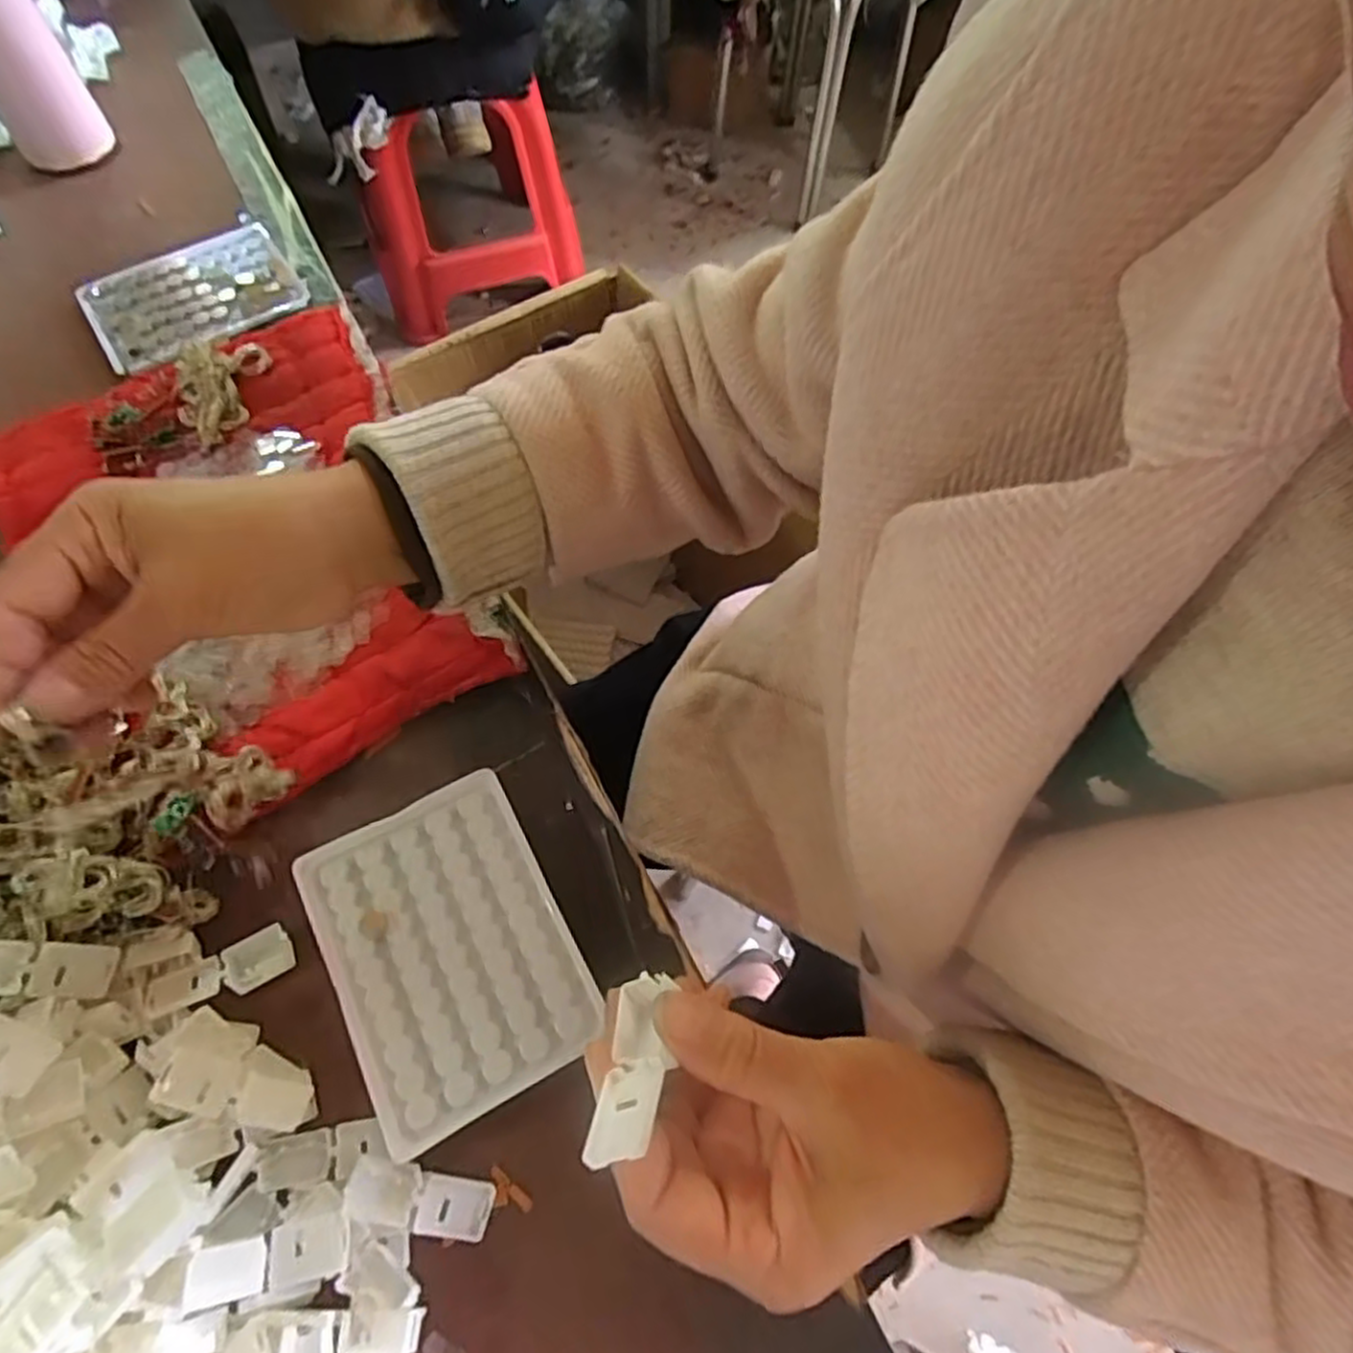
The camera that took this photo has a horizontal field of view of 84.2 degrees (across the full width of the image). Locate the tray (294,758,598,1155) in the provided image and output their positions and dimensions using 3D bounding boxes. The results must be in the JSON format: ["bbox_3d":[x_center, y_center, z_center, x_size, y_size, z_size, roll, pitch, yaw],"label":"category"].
[{"bbox_3d":[-0.098,0.118,0.326,0.094,0.025,0.128,-26,68,-13],"label":"tray"}]

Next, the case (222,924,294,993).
[{"bbox_3d":[-0.184,0.124,0.329,0.027,0.006,0.022,-24,68,-13],"label":"case"}]

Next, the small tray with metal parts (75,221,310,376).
[{"bbox_3d":[-0.325,-0.256,0.505,0.130,0.009,0.107,-31,69,-15],"label":"small tray with metal parts"}]

